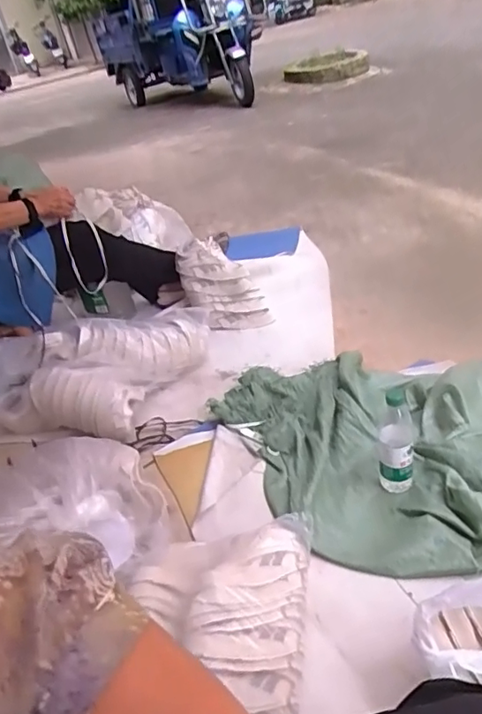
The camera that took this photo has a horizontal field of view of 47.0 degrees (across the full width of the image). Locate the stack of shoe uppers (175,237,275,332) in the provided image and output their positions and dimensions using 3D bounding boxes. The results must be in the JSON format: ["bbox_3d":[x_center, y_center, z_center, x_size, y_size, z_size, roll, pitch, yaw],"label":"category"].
[{"bbox_3d":[-0.052,-0.209,1.643,0.222,0.232,0.172,-18,34,-6],"label":"stack of shoe uppers"}]

